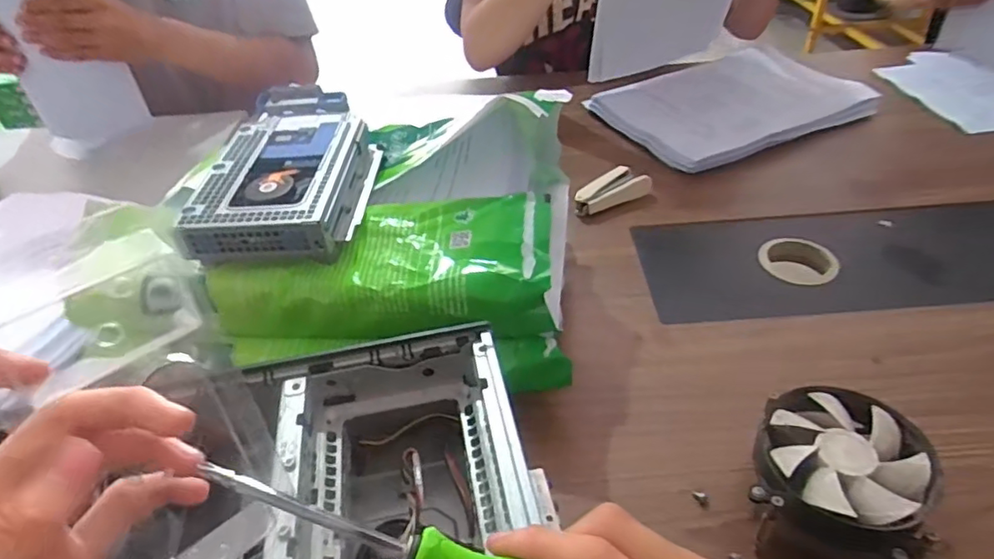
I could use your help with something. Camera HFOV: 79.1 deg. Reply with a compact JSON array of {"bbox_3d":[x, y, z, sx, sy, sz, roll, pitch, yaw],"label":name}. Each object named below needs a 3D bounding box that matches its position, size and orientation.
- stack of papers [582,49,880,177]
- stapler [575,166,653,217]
[{"bbox_3d":[0.334,-0.257,0.865,0.378,0.021,0.237,-20,44,-23],"label":"stack of papers"},{"bbox_3d":[0.123,-0.101,0.685,0.093,0.024,0.048,-18,41,-22],"label":"stapler"}]

